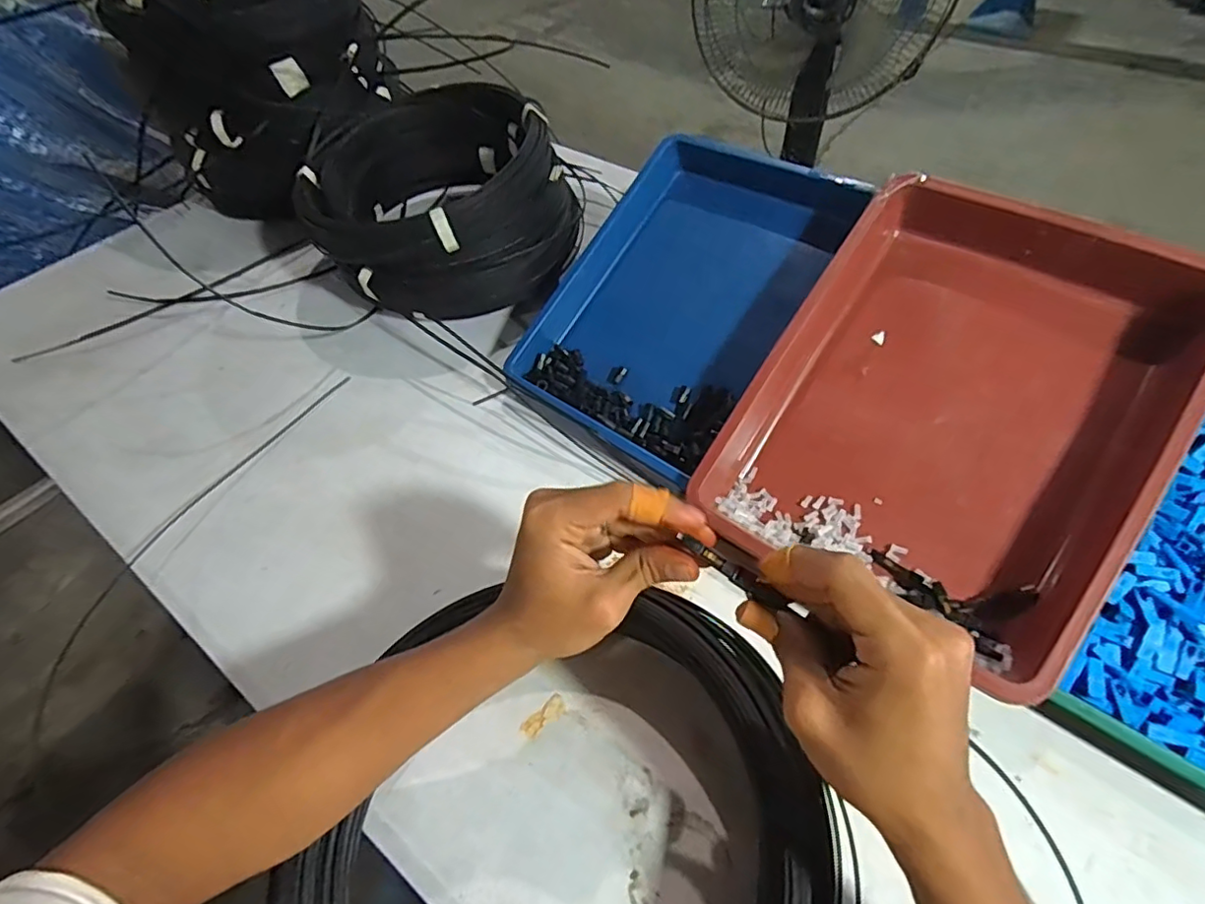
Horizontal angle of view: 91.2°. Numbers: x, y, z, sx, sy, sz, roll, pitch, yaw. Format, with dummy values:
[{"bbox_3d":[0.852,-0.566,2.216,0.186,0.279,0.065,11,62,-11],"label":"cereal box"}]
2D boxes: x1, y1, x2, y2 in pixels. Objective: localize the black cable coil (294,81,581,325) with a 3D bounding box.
[{"bbox_3d":[-0.183,-0.288,0.685,0.272,0.134,0.276,-1,52,2],"label":"black cable coil"}]

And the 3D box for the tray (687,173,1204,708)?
[{"bbox_3d":[0.269,-0.034,0.462,0.268,0.067,0.345,31,86,24],"label":"tray"}]

